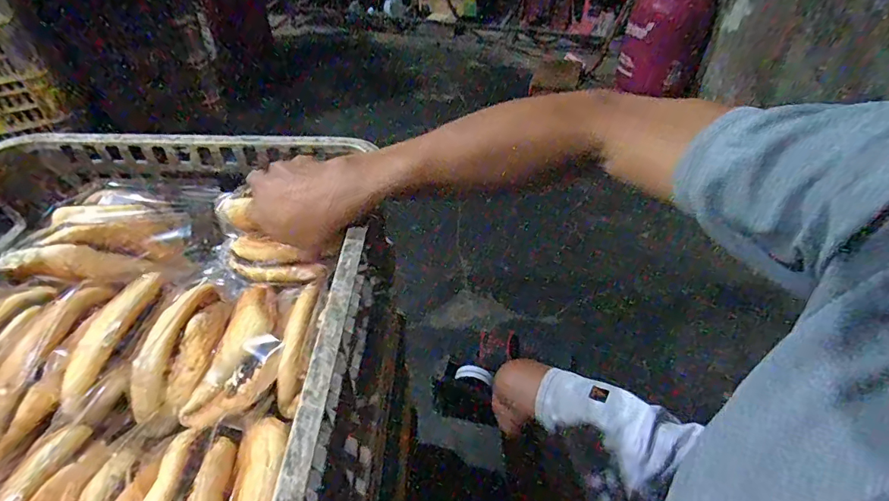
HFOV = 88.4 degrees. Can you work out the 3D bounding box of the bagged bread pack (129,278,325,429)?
[{"bbox_3d":[-0.179,0.079,0.378,0.114,0.050,0.131,13,62,0],"label":"bagged bread pack"}]

